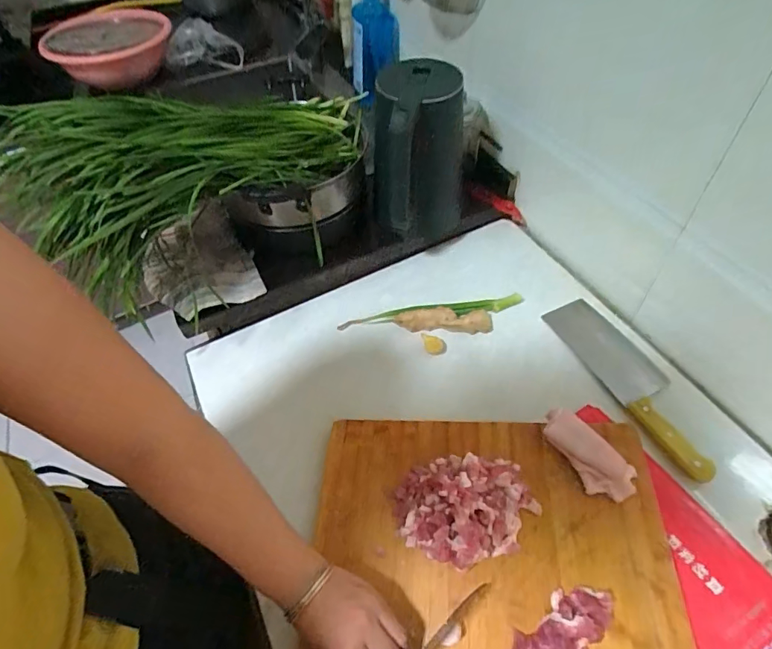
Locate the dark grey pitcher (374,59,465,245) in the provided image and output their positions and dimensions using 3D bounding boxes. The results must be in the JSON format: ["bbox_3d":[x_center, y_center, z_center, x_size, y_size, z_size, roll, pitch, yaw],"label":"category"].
[{"bbox_3d":[0.047,-0.251,0.729,0.145,0.264,0.104,1,51,7],"label":"dark grey pitcher"}]

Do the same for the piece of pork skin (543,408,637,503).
[{"bbox_3d":[0.219,0.142,0.512,0.046,0.030,0.110,-32,55,-18],"label":"piece of pork skin"}]

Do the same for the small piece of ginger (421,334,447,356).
[{"bbox_3d":[0.070,0.030,0.682,0.038,0.014,0.025,8,52,12],"label":"small piece of ginger"}]

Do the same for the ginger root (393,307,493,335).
[{"bbox_3d":[0.085,-0.007,0.692,0.142,0.026,0.034,1,51,7],"label":"ginger root"}]

